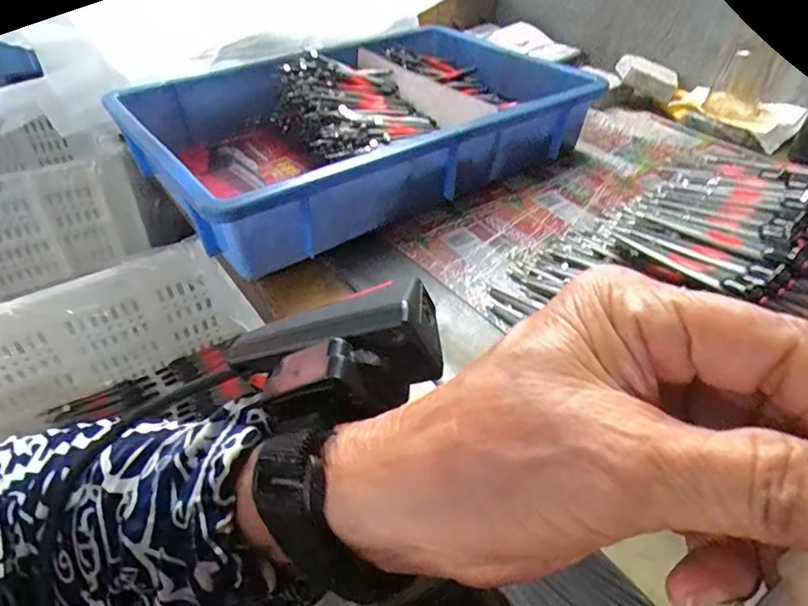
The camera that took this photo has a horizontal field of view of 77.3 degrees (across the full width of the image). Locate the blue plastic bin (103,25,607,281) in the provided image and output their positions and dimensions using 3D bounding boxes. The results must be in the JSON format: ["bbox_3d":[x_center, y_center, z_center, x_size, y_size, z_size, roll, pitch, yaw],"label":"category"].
[{"bbox_3d":[-0.032,-0.175,0.511,0.403,0.102,0.254,-29,49,-27],"label":"blue plastic bin"}]

